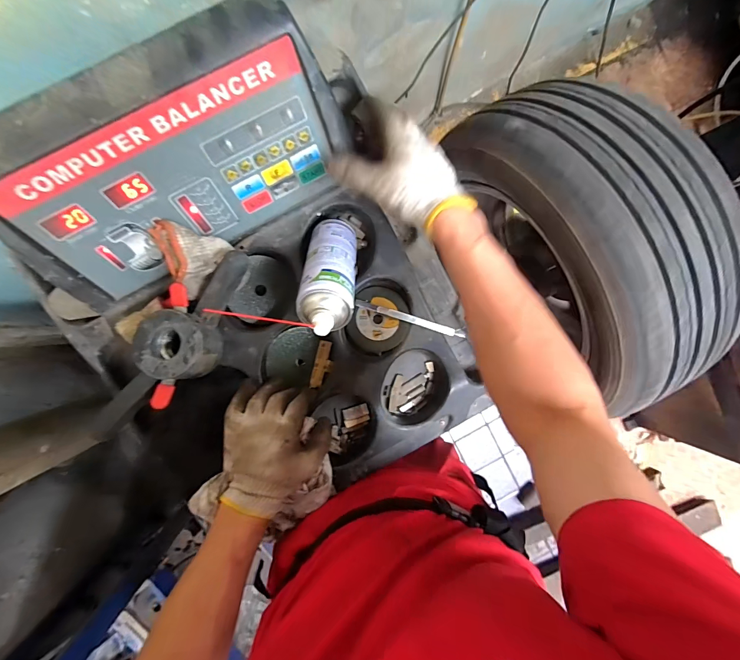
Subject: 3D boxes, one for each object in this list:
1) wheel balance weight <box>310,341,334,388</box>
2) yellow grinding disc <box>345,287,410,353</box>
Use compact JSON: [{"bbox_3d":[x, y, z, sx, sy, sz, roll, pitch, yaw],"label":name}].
[{"bbox_3d":[-0.071,0.053,0.552,0.028,0.004,0.071,14,88,-24],"label":"wheel balance weight"},{"bbox_3d":[0.015,-0.014,0.549,0.085,0.011,0.098,18,88,0],"label":"yellow grinding disc"}]

